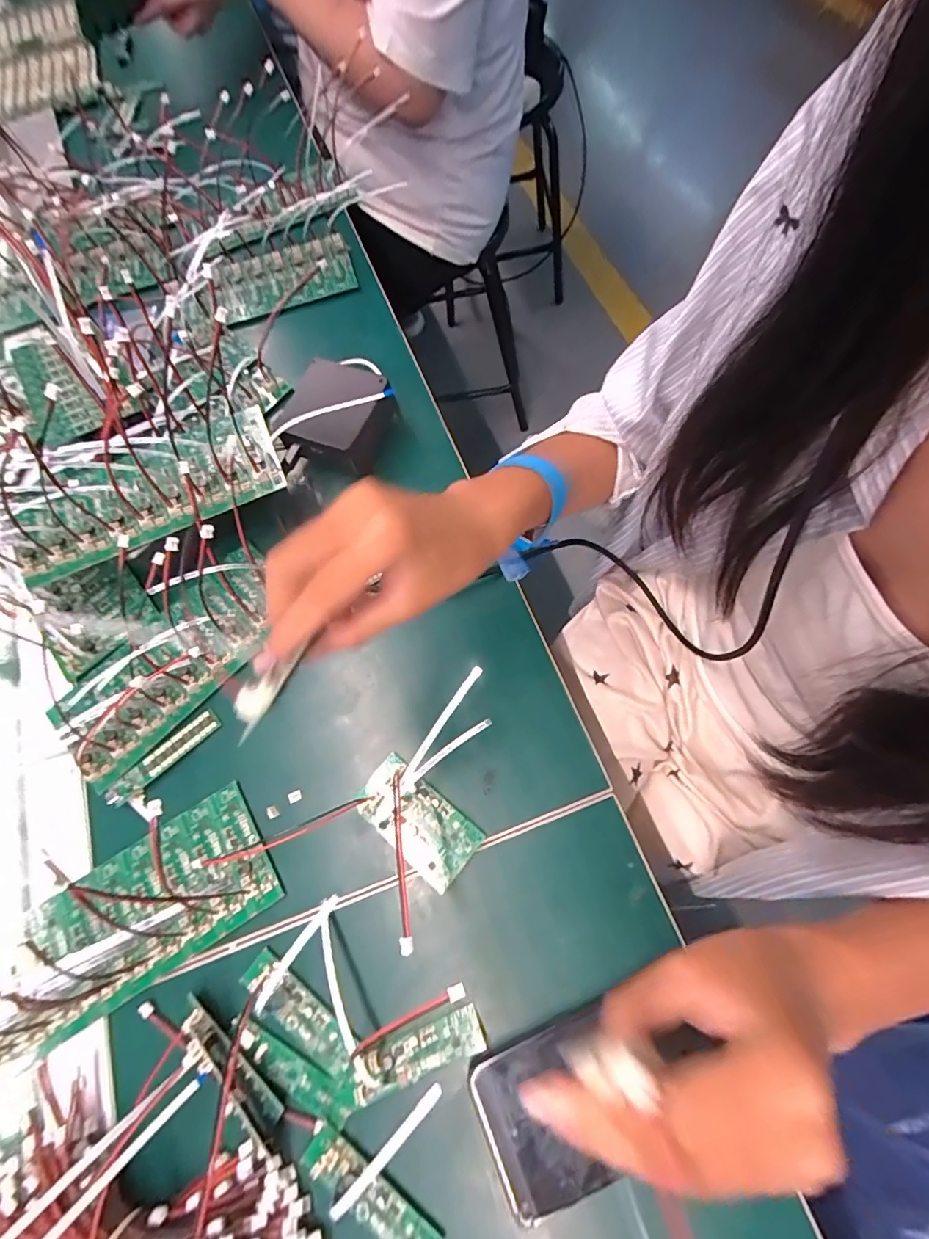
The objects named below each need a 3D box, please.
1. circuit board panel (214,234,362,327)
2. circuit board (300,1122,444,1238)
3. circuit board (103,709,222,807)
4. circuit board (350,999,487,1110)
[{"bbox_3d":[-0.185,-0.353,0.526,0.138,0.022,0.073,-17,69,-1],"label":"circuit board panel"},{"bbox_3d":[-0.050,0.312,0.273,0.084,0.005,0.022,31,76,16],"label":"circuit board"},{"bbox_3d":[-0.216,0.098,0.365,0.087,0.004,0.019,-43,72,-10],"label":"circuit board"},{"bbox_3d":[-0.027,0.247,0.291,0.076,0.009,0.022,-22,69,-2],"label":"circuit board"}]

